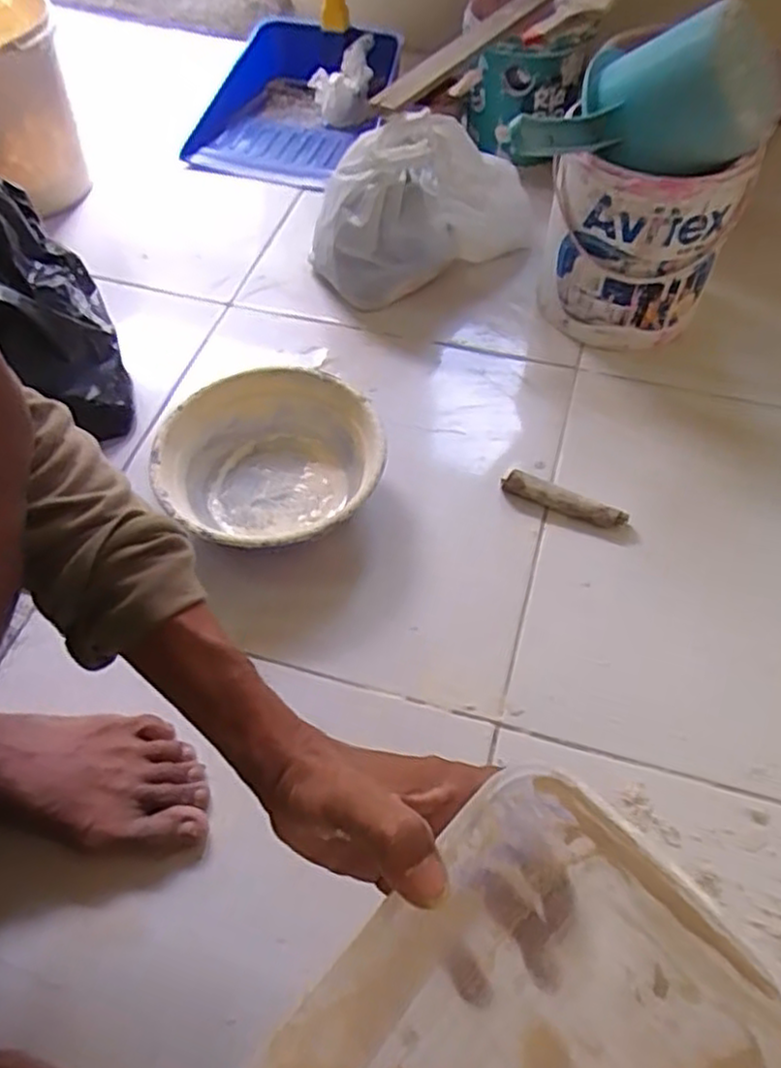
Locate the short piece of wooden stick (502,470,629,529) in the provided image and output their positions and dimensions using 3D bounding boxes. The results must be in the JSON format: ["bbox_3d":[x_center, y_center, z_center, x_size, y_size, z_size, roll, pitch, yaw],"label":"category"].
[{"bbox_3d":[0.156,-0.030,0.649,0.112,0.022,0.020,21,59,15],"label":"short piece of wooden stick"}]

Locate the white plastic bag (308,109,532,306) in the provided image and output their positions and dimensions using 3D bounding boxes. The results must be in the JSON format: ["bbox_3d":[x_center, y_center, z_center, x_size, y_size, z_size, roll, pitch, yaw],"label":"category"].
[{"bbox_3d":[0.036,-0.363,0.804,0.235,0.151,0.116,-31,61,-18],"label":"white plastic bag"}]

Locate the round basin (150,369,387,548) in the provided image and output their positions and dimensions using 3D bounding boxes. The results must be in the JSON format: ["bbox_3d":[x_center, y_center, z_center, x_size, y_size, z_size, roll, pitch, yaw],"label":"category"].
[{"bbox_3d":[-0.105,-0.060,0.653,0.188,0.069,0.194,-1,56,1],"label":"round basin"}]

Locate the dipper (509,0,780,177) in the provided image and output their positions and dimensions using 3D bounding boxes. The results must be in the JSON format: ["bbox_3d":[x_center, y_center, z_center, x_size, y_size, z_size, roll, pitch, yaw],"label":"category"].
[{"bbox_3d":[0.214,-0.340,0.591,0.163,0.108,0.168,27,59,19],"label":"dipper"}]

